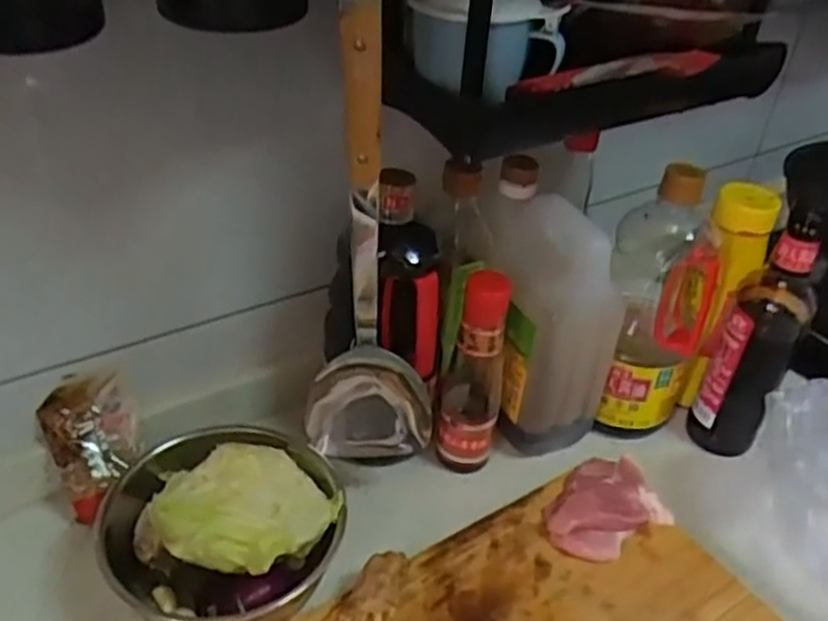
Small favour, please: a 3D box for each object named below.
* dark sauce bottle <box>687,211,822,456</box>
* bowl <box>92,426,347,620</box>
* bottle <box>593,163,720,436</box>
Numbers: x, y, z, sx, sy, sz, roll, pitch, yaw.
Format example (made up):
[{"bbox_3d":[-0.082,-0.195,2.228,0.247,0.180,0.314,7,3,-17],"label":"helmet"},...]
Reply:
[{"bbox_3d":[0.301,0.026,0.663,0.060,0.245,0.056,25,39,24],"label":"dark sauce bottle"},{"bbox_3d":[-0.135,0.142,0.543,0.159,0.098,0.157,5,34,-4],"label":"bowl"},{"bbox_3d":[0.213,-0.011,0.676,0.098,0.248,0.099,16,36,12],"label":"bottle"}]

